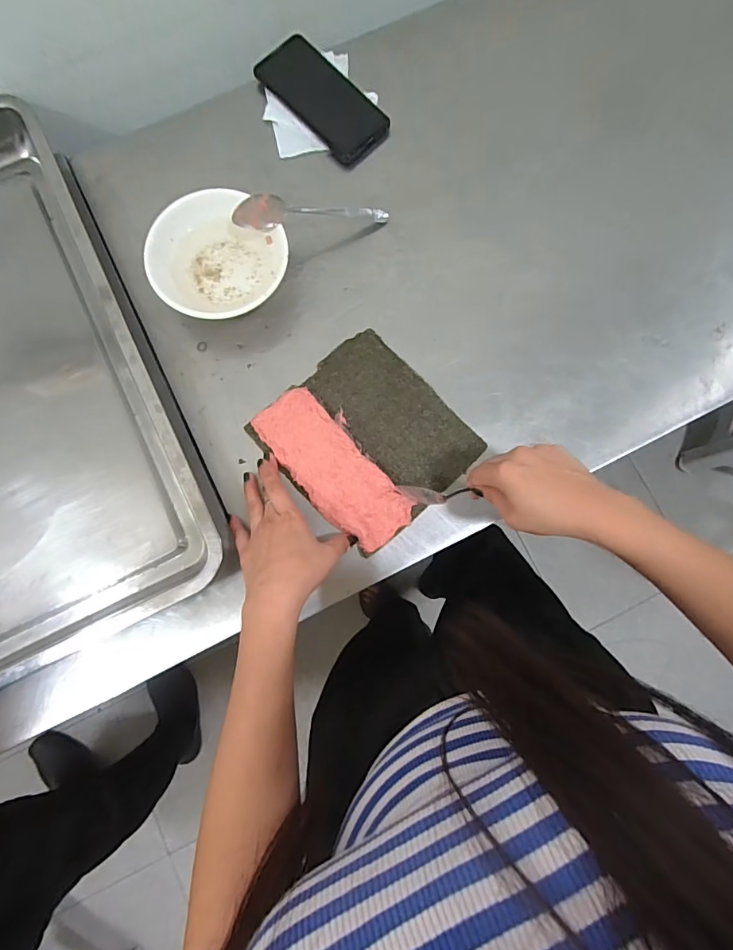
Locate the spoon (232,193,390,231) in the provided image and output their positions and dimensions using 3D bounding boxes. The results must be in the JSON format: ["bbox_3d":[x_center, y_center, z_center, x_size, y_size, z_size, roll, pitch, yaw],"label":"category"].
[{"bbox_3d":[-0.056,-0.289,0.497,0.177,0.024,0.036,-12,83,-22],"label":"spoon"}]

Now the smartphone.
[{"bbox_3d":[-0.053,-0.453,0.541,0.080,0.009,0.167,-44,85,-4],"label":"smartphone"}]

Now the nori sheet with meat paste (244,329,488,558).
[{"bbox_3d":[0.000,-0.040,0.481,0.175,0.013,0.190,-43,83,-9],"label":"nori sheet with meat paste"}]

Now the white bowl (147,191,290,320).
[{"bbox_3d":[-0.157,-0.225,0.484,0.134,0.048,0.132,0,83,1],"label":"white bowl"}]

